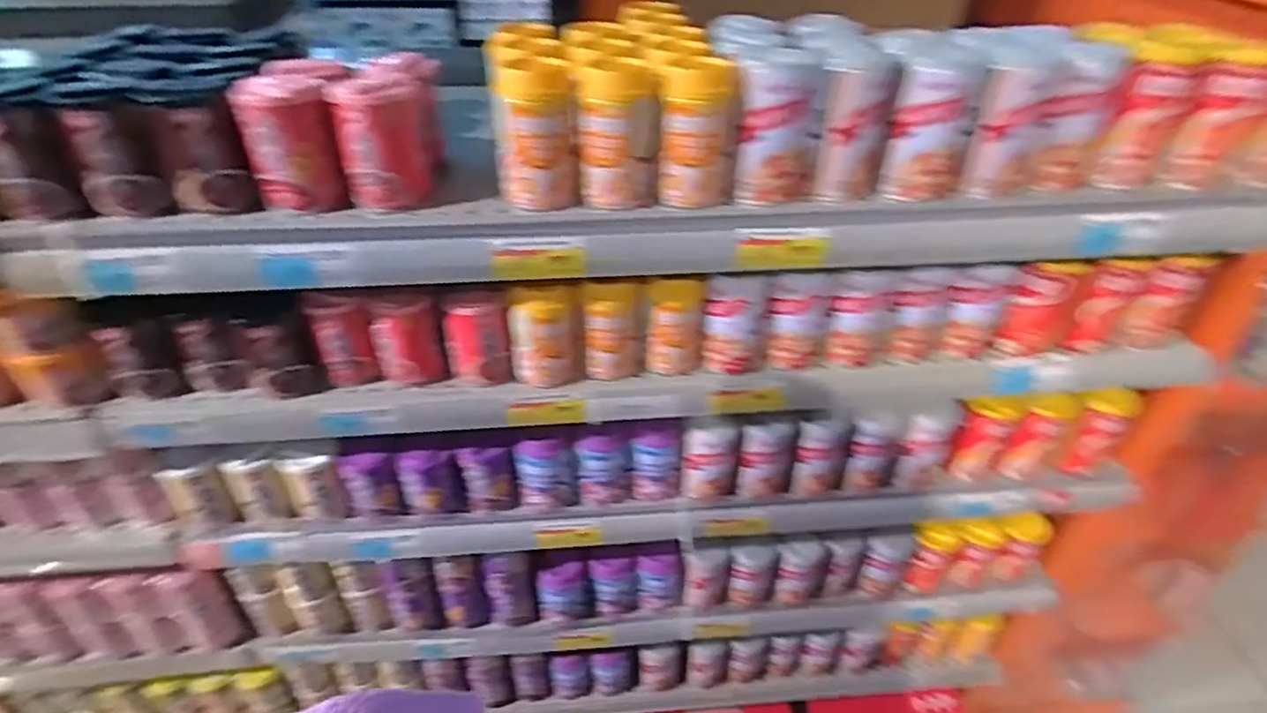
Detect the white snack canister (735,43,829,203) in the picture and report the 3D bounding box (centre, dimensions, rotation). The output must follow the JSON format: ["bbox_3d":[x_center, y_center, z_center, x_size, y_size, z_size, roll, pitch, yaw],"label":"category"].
[{"bbox_3d":[0.125,-0.198,0.576,0.069,0.115,0.057,8,39,9],"label":"white snack canister"}]

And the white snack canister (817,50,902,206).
[{"bbox_3d":[0.193,-0.200,0.585,0.059,0.115,0.066,15,40,17],"label":"white snack canister"}]

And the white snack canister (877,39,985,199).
[{"bbox_3d":[0.267,-0.210,0.599,0.066,0.116,0.076,18,41,20],"label":"white snack canister"}]

